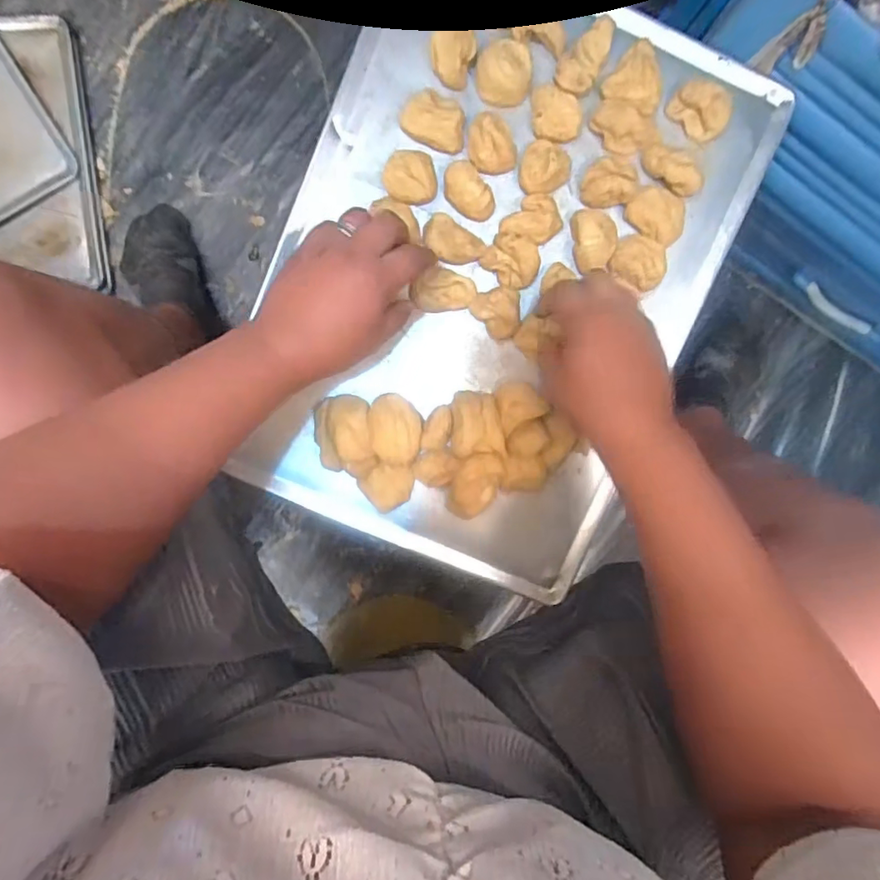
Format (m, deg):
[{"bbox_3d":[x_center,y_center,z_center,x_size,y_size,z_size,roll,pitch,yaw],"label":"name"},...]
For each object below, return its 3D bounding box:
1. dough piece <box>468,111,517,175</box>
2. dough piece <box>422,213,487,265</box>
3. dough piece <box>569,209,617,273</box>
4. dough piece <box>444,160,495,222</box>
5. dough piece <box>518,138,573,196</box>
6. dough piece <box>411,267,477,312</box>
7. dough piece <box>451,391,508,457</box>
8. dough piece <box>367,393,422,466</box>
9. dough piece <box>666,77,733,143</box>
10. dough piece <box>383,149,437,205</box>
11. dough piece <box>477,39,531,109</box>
[{"bbox_3d":[0.040,-0.225,0.427,0.037,0.023,0.037,0,94,-4],"label":"dough piece"},{"bbox_3d":[0.010,-0.155,0.437,0.048,0.017,0.027,34,91,-5],"label":"dough piece"},{"bbox_3d":[0.122,-0.158,0.441,0.031,0.022,0.044,-7,94,-3],"label":"dough piece"},{"bbox_3d":[0.022,-0.191,0.432,0.028,0.018,0.045,-36,95,-1],"label":"dough piece"},{"bbox_3d":[0.084,-0.210,0.432,0.041,0.027,0.039,0,94,-4],"label":"dough piece"},{"bbox_3d":[0.004,-0.119,0.448,0.045,0.024,0.033,-5,94,-3],"label":"dough piece"},{"bbox_3d":[0.030,-0.014,0.451,0.041,0.032,0.049,-1,94,-4],"label":"dough piece"},{"bbox_3d":[-0.036,-0.009,0.449,0.040,0.035,0.055,-3,94,-3],"label":"dough piece"},{"bbox_3d":[0.201,-0.254,0.428,0.045,0.021,0.030,37,91,-5],"label":"dough piece"},{"bbox_3d":[-0.022,-0.201,0.431,0.040,0.019,0.040,0,94,-4],"label":"dough piece"},{"bbox_3d":[0.048,-0.276,0.424,0.042,0.023,0.038,15,92,-4],"label":"dough piece"}]

